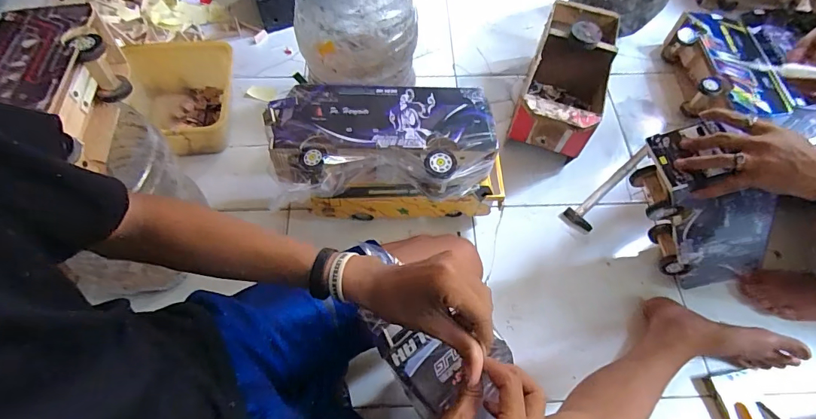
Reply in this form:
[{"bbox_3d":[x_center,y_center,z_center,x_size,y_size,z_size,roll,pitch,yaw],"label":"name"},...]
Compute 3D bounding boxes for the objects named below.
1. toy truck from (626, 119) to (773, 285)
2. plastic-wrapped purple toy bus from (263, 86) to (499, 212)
[{"bbox_3d":[0.495,0.021,0.721,0.172,0.375,0.103,-6,53,41],"label":"toy truck"},{"bbox_3d":[-0.041,-0.115,0.734,0.365,0.114,0.186,-8,61,-5],"label":"plastic-wrapped purple toy bus"}]

